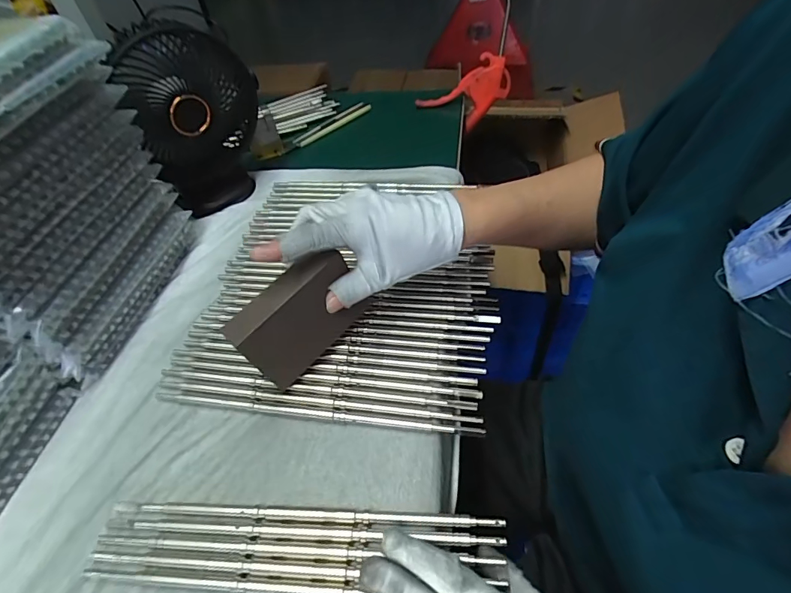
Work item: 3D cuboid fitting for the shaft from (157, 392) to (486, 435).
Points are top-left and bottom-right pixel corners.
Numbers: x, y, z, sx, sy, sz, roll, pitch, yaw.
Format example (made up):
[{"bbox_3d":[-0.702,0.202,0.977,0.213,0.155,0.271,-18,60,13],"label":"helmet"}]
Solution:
[{"bbox_3d":[-0.066,0.087,0.327,0.258,0.008,0.009,5,51,9],"label":"shaft"}]

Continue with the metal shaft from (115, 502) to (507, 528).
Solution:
[{"bbox_3d":[-0.064,0.144,0.280,0.258,0.004,0.009,-2,50,8],"label":"metal shaft"}]

